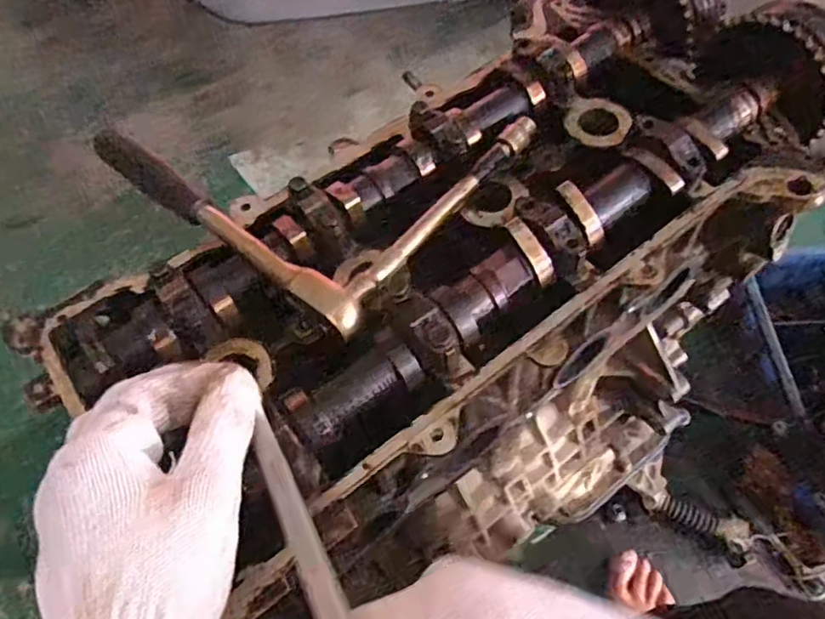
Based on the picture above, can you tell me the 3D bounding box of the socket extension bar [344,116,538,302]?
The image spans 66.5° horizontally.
[{"bbox_3d":[0.020,-0.059,0.347,0.014,0.012,0.157,35,62,18],"label":"socket extension bar"}]

